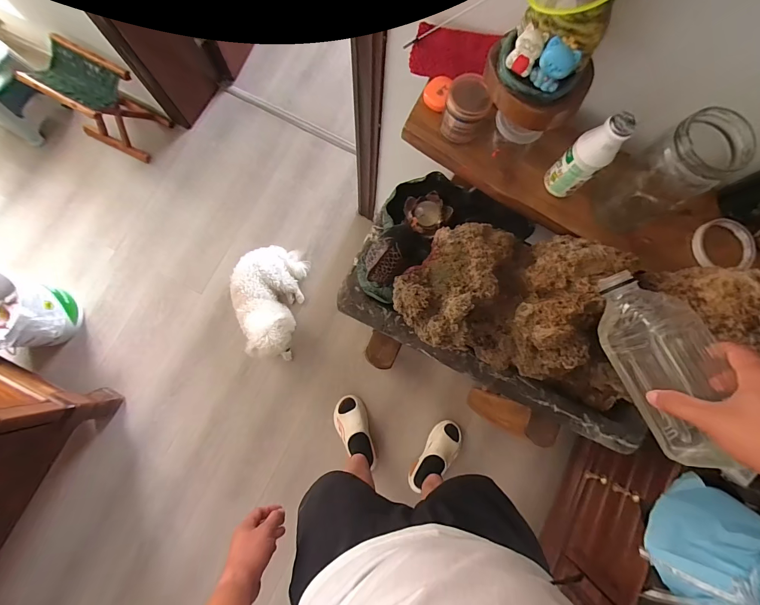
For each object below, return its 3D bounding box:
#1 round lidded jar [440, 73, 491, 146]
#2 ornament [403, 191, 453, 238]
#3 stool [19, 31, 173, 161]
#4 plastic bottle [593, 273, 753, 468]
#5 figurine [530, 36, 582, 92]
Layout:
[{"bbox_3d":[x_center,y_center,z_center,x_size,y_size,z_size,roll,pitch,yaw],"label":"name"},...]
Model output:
[{"bbox_3d":[0.124,-0.285,0.504,0.058,0.064,0.063,0,81,-3],"label":"round lidded jar"},{"bbox_3d":[0.094,-0.182,0.689,0.089,0.036,0.085,0,81,-3],"label":"ornament"},{"bbox_3d":[-0.997,-0.712,1.244,0.241,0.305,0.208,21,81,-1],"label":"stool"},{"bbox_3d":[0.326,0.068,0.394,0.088,0.062,0.216,-16,82,-6],"label":"plastic bottle"},{"bbox_3d":[0.188,-0.255,0.371,0.036,0.038,0.020,37,82,3],"label":"figurine"}]

